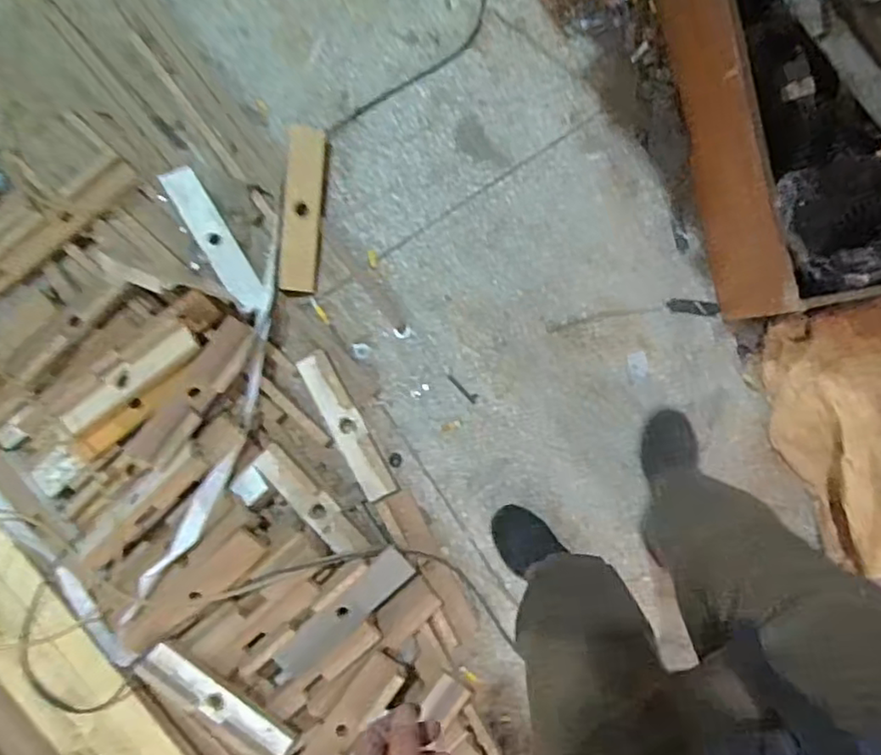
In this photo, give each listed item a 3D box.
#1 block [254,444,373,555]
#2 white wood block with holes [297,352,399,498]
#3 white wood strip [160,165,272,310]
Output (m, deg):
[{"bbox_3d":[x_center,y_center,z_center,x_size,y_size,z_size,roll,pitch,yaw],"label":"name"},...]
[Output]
[{"bbox_3d":[-0.244,0.240,1.217,0.263,0.030,0.060,45,90,1],"label":"block"},{"bbox_3d":[-0.178,0.093,1.225,0.062,0.018,0.300,-29,89,1],"label":"white wood block with holes"},{"bbox_3d":[-0.419,-0.256,1.204,0.068,0.018,0.303,-30,85,-35],"label":"white wood strip"}]

